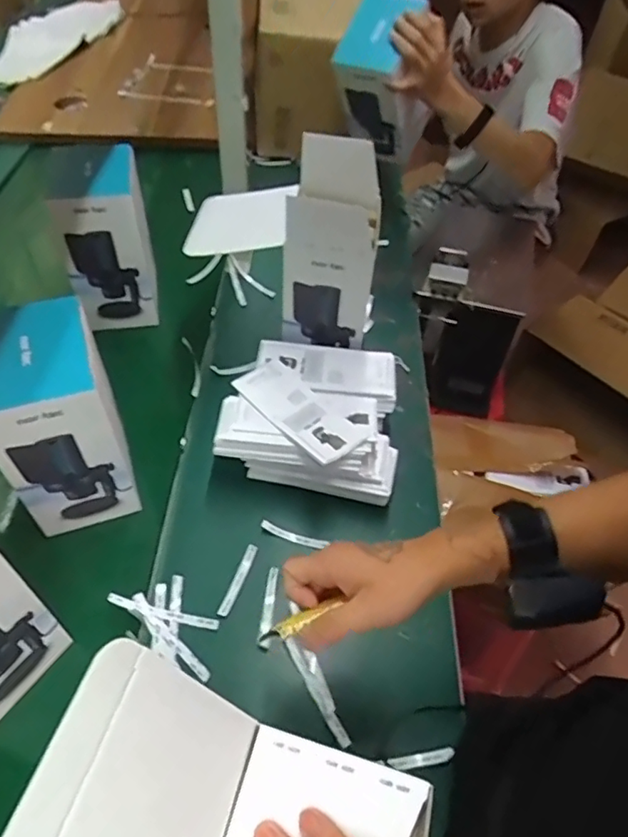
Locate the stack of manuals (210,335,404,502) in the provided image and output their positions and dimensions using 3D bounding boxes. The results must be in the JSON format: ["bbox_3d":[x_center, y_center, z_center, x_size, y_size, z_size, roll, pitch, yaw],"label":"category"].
[{"bbox_3d":[0.005,-0.005,0.763,0.222,0.086,0.197,12,52,5],"label":"stack of manuals"}]

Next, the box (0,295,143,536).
[{"bbox_3d":[-0.292,0.004,0.653,0.113,0.226,0.154,-15,54,-15],"label":"box"}]

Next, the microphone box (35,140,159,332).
[{"bbox_3d":[-0.323,-0.290,0.870,0.120,0.218,0.153,-10,53,-12],"label":"microphone box"}]

